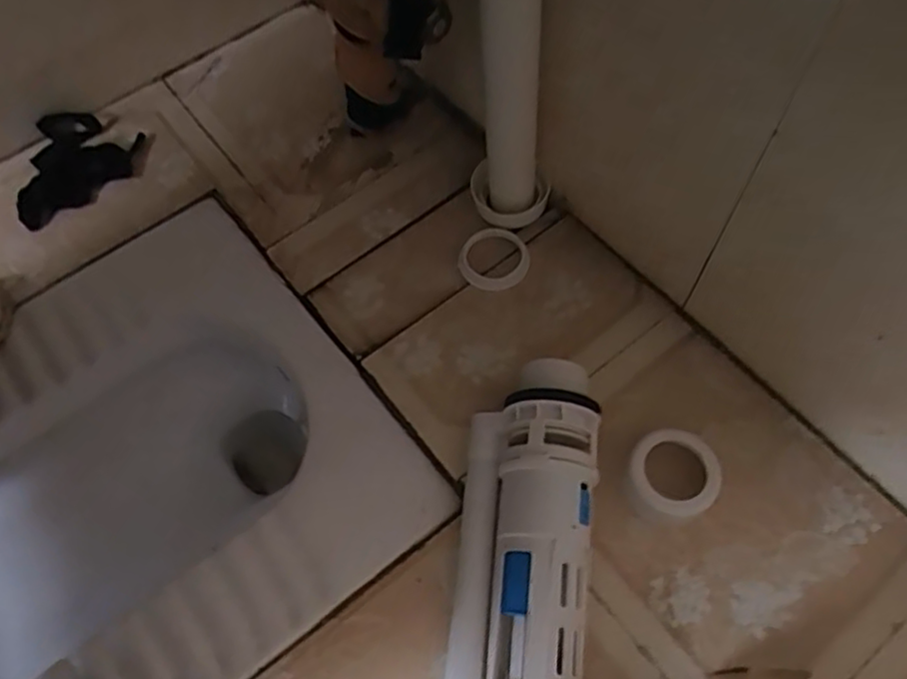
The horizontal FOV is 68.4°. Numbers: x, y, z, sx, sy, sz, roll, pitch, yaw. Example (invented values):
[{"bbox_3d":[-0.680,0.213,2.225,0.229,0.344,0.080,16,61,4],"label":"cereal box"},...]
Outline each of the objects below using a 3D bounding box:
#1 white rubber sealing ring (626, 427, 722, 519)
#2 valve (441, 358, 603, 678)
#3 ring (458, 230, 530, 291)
[{"bbox_3d":[0.182,0.109,0.551,0.071,0.030,0.071,-1,63,2],"label":"white rubber sealing ring"},{"bbox_3d":[0.053,0.157,0.518,0.102,0.081,0.278,6,63,6],"label":"valve"},{"bbox_3d":[0.041,-0.081,0.672,0.068,0.012,0.064,-1,63,2],"label":"ring"}]

